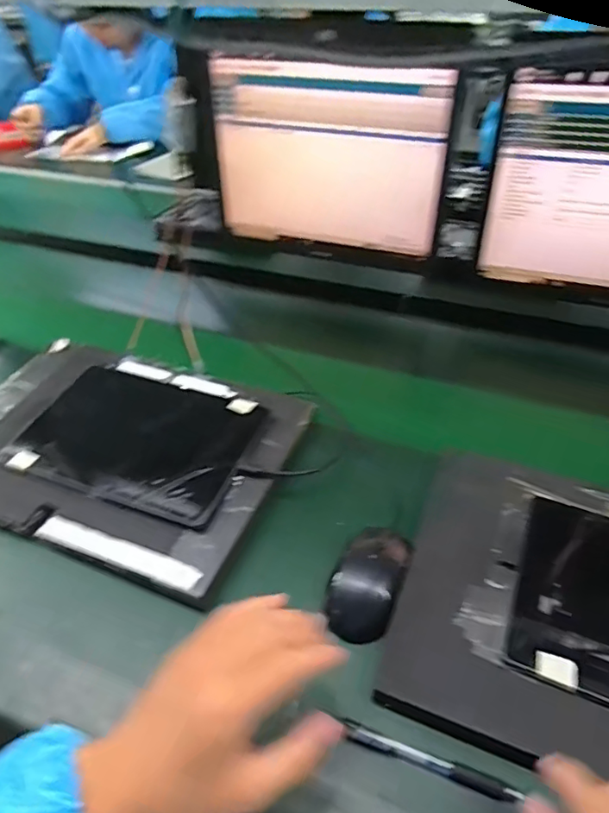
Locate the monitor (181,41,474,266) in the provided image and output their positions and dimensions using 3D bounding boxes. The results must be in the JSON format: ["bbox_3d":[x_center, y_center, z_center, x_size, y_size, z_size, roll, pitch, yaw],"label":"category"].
[{"bbox_3d":[0.029,-0.364,0.803,0.380,0.273,0.077,16,45,19],"label":"monitor"}]

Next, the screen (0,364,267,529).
[{"bbox_3d":[-0.184,0.031,0.597,0.241,0.011,0.163,14,52,14],"label":"screen"}]

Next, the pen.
[{"bbox_3d":[0.087,0.253,0.389,0.123,0.009,0.013,13,45,18],"label":"pen"}]

